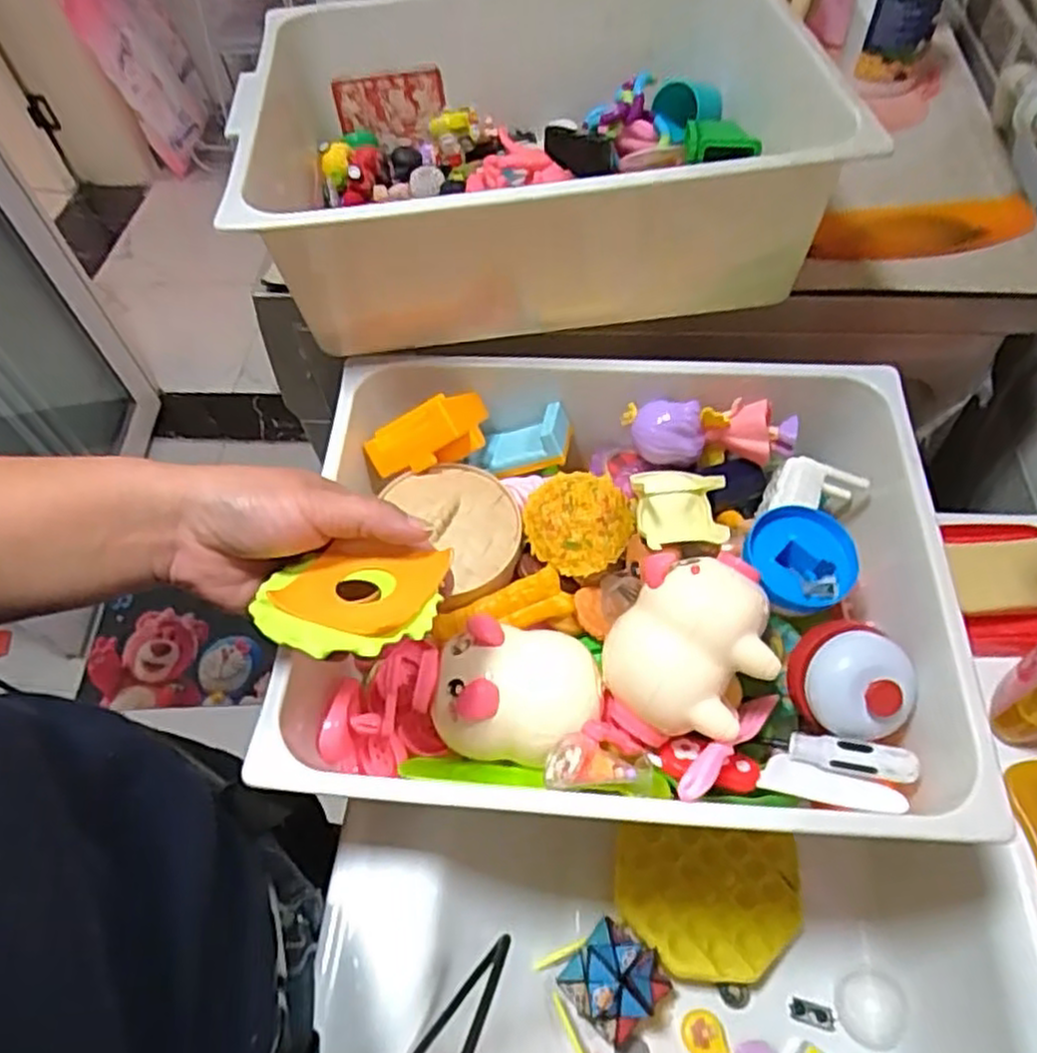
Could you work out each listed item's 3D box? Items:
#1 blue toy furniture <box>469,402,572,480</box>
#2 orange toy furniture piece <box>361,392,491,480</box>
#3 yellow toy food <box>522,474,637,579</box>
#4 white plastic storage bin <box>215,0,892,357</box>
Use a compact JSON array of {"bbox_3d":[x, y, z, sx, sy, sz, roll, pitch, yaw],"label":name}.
[{"bbox_3d":[0.008,-0.056,0.516,0.068,0.033,0.044,-20,15,30],"label":"blue toy furniture"},{"bbox_3d":[-0.058,-0.059,0.494,0.081,0.041,0.032,-22,56,-10],"label":"orange toy furniture piece"},{"bbox_3d":[0.039,-0.004,0.481,0.067,0.027,0.067,-2,55,3],"label":"yellow toy food"},{"bbox_3d":[0.004,-0.257,0.531,0.370,0.140,0.315,-9,55,-1],"label":"white plastic storage bin"}]

